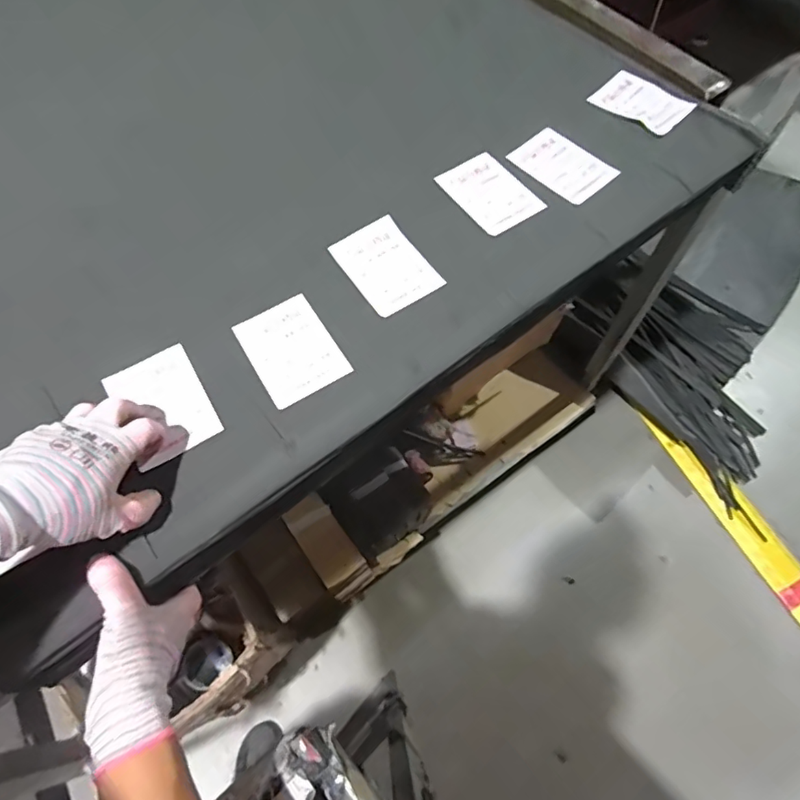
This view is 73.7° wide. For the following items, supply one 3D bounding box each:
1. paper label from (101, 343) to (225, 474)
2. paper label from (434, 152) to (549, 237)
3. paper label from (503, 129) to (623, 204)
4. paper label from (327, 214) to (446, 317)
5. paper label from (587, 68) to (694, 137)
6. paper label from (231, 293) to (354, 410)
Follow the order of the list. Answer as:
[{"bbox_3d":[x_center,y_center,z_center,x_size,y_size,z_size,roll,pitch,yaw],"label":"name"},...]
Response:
[{"bbox_3d":[-0.212,0.003,0.477,0.073,0.006,0.104,-29,67,-14],"label":"paper label"},{"bbox_3d":[0.099,-0.229,0.591,0.074,0.004,0.103,-33,69,-12],"label":"paper label"},{"bbox_3d":[0.185,-0.267,0.607,0.075,0.004,0.103,-41,73,-16],"label":"paper label"},{"bbox_3d":[-0.015,-0.137,0.544,0.075,0.007,0.101,-34,73,-14],"label":"paper label"},{"bbox_3d":[0.297,-0.365,0.655,0.106,0.012,0.064,40,70,18],"label":"paper label"},{"bbox_3d":[-0.103,-0.048,0.504,0.077,0.005,0.102,-29,69,-14],"label":"paper label"}]

